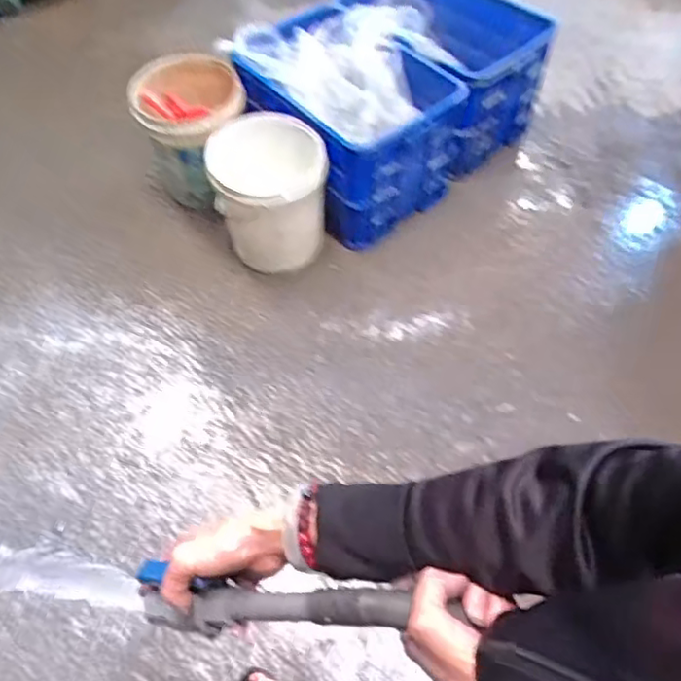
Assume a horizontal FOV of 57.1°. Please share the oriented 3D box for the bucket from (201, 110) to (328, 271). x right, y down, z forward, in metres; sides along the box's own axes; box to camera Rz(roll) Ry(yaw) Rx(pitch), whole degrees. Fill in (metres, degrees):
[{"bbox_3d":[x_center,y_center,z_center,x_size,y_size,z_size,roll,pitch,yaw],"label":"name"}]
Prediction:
[{"bbox_3d":[-0.194,-0.404,1.764,0.310,0.386,0.265,-3,56,-2],"label":"bucket"}]

